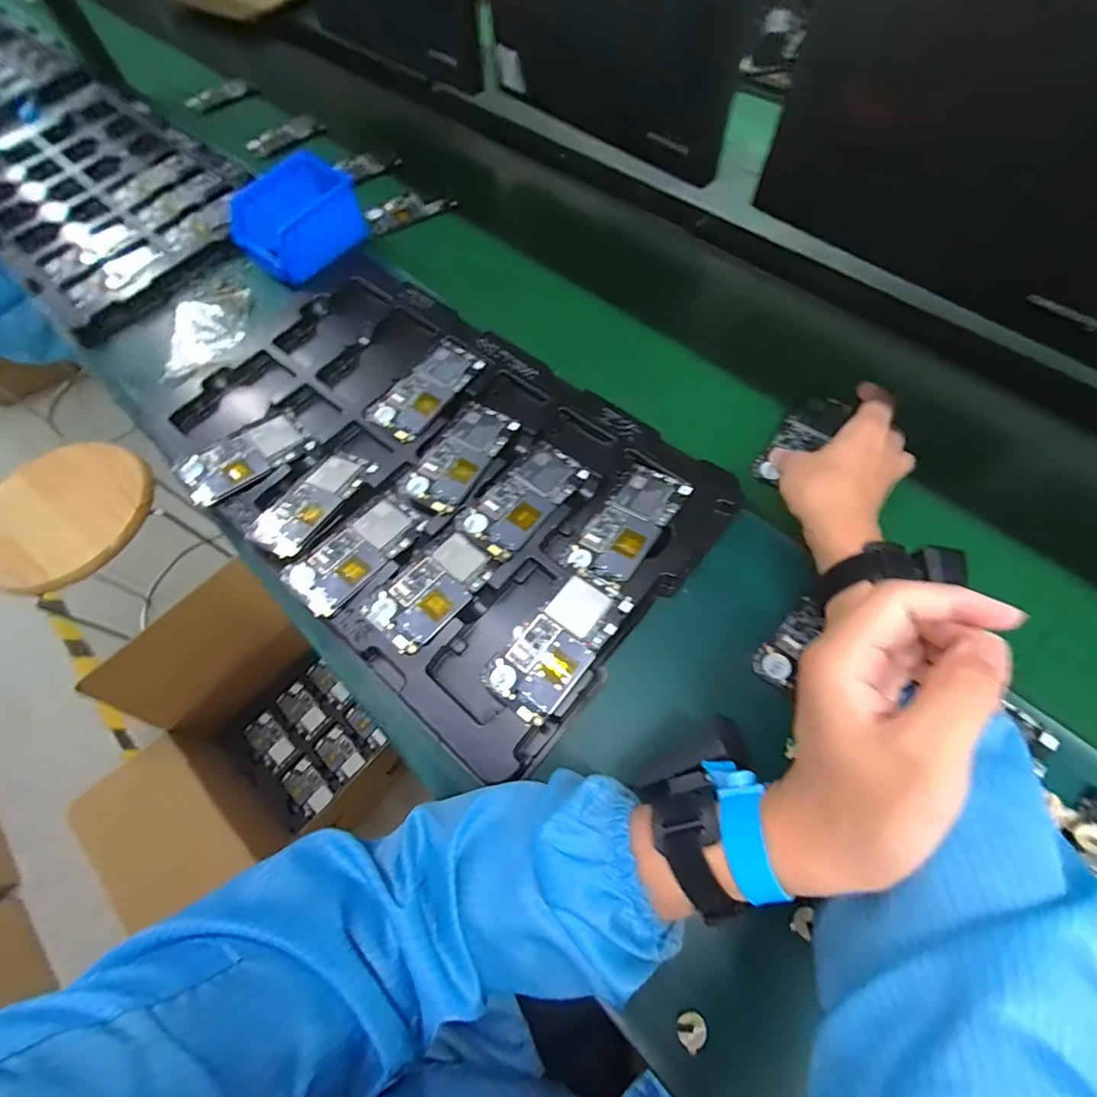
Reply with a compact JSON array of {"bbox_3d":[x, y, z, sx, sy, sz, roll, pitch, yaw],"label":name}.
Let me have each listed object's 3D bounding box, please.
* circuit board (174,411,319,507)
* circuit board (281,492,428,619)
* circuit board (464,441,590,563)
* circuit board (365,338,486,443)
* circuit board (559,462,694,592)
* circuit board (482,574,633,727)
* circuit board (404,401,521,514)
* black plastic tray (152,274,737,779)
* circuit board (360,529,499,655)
[{"bbox_3d":[-0.305,-0.094,0.503,0.119,0.017,0.063,-42,69,-16],"label":"circuit board"},{"bbox_3d":[-0.173,0.003,0.453,0.062,0.016,0.122,37,71,19],"label":"circuit board"},{"bbox_3d":[-0.022,-0.047,0.462,0.061,0.008,0.119,36,71,19],"label":"circuit board"},{"bbox_3d":[-0.127,-0.168,0.523,0.063,0.008,0.126,32,70,17],"label":"circuit board"},{"bbox_3d":[0.069,-0.021,0.442,0.064,0.008,0.122,30,74,31],"label":"circuit board"},{"bbox_3d":[0.006,0.076,0.398,0.062,0.007,0.118,34,75,26],"label":"circuit board"},{"bbox_3d":[-0.085,-0.093,0.486,0.063,0.009,0.122,27,68,15],"label":"circuit board"},{"bbox_3d":[-0.118,-0.082,0.478,0.530,0.021,0.319,37,73,15],"label":"black plastic tray"},{"bbox_3d":[-0.100,0.035,0.432,0.063,0.006,0.108,39,72,20],"label":"circuit board"}]

